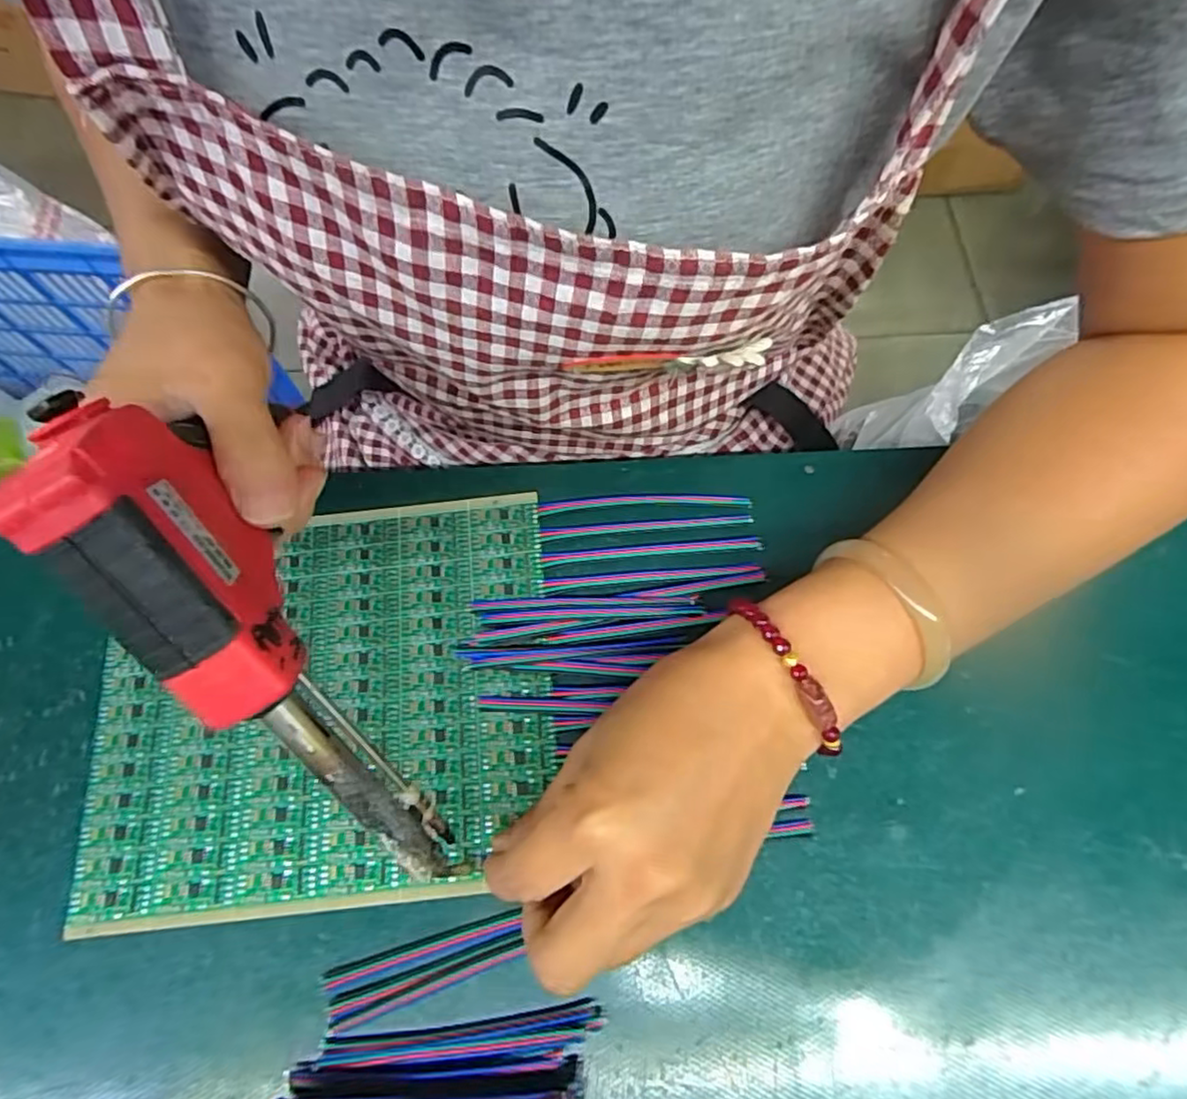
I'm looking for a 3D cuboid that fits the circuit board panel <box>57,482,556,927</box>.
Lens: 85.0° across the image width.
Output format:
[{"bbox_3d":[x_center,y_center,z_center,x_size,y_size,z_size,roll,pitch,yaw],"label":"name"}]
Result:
[{"bbox_3d":[-0.116,0.062,0.278,0.190,0.004,0.164,-6,70,0],"label":"circuit board panel"}]

